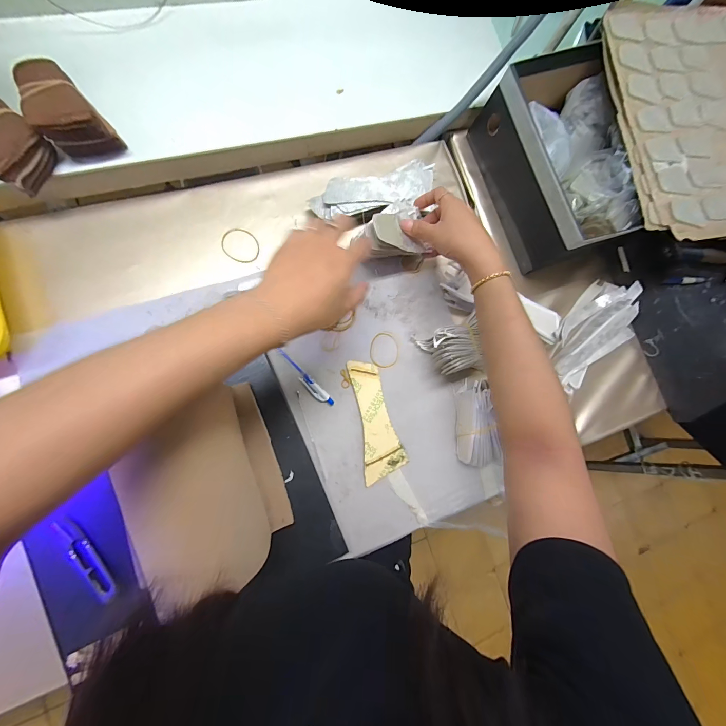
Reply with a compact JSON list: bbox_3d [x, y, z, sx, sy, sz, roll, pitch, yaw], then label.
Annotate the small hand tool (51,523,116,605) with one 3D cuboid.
[{"bbox_3d":[-0.295,0.209,0.349,0.017,0.010,0.098,-37,90,-10],"label":"small hand tool"}]

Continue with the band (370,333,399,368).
[{"bbox_3d":[0.030,-0.018,0.458,0.040,0.004,0.049,9,83,-7],"label":"band"}]

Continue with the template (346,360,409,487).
[{"bbox_3d":[0.017,0.075,0.439,0.057,0.005,0.157,-12,86,-9],"label":"template"}]

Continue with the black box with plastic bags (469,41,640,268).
[{"bbox_3d":[0.285,-0.298,0.473,0.172,0.099,0.282,-20,87,-9],"label":"black box with plastic bags"}]

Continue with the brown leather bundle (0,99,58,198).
[{"bbox_3d":[-0.388,-0.238,0.359,0.081,0.045,0.062,40,79,-4],"label":"brown leather bundle"}]

